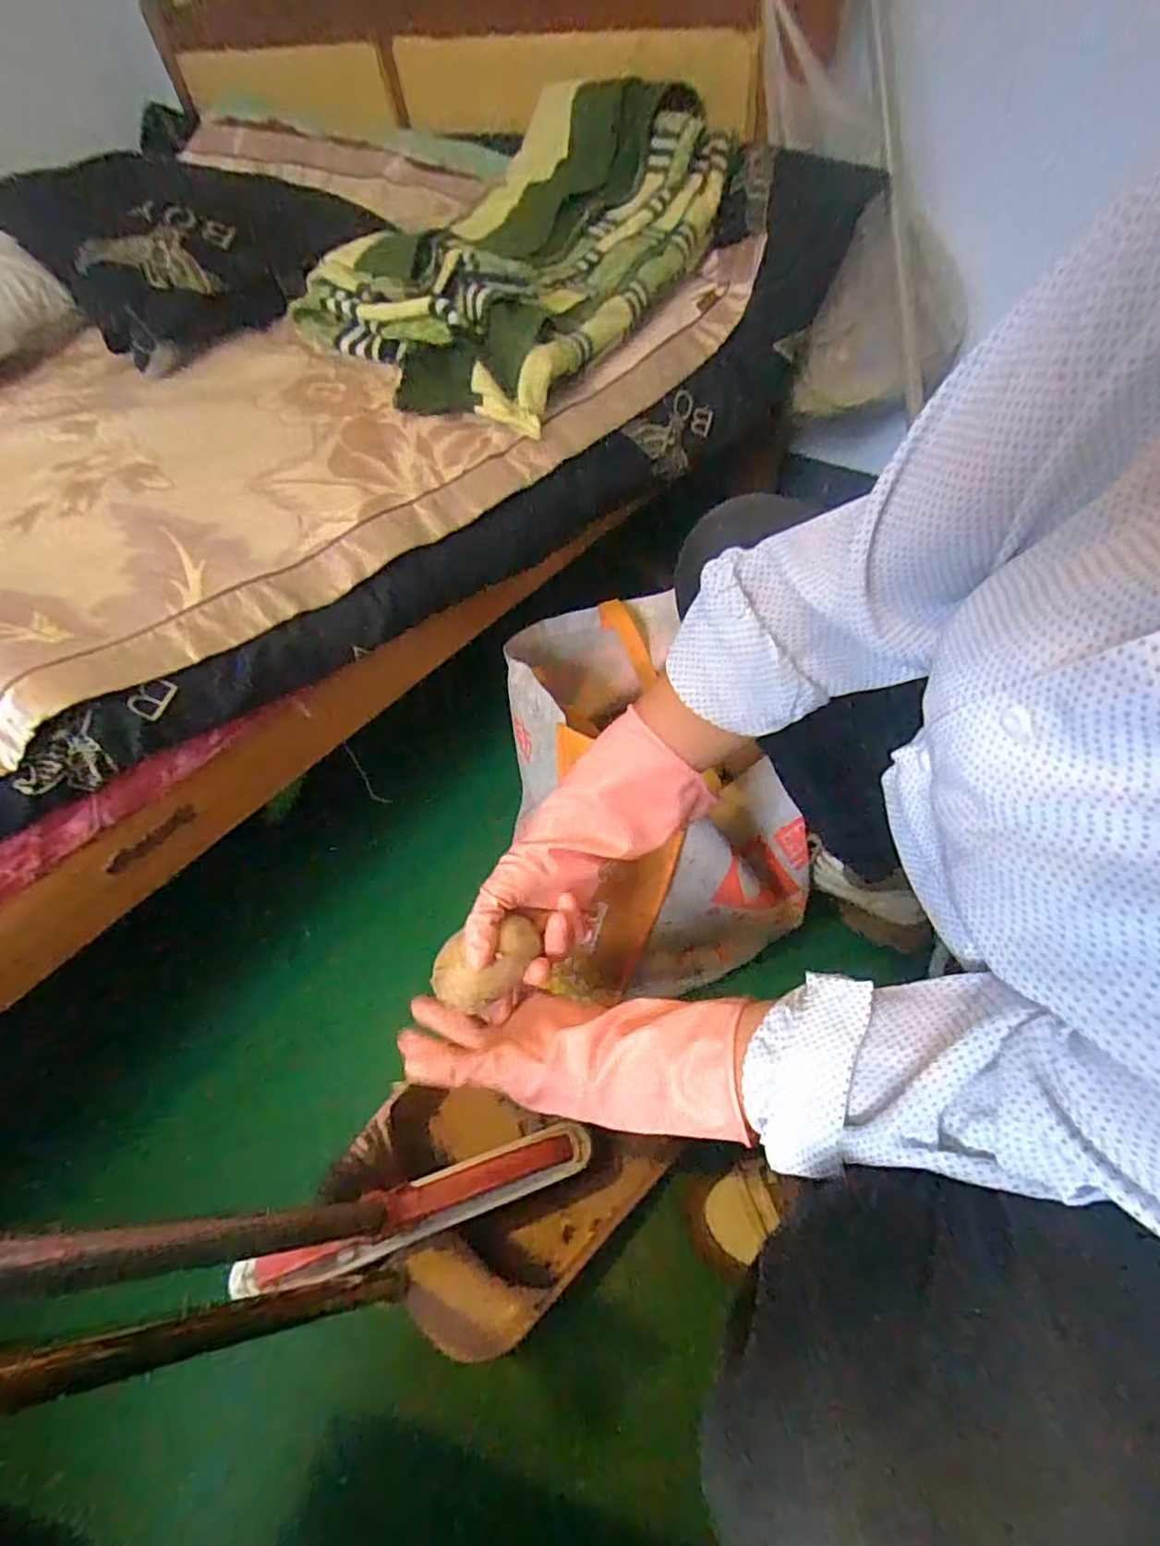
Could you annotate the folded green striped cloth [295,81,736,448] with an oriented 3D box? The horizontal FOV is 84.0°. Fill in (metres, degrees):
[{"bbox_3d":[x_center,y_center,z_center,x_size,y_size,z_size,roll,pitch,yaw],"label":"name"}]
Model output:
[{"bbox_3d":[-0.053,-0.625,0.741,0.312,0.160,0.520,27,60,24],"label":"folded green striped cloth"}]

